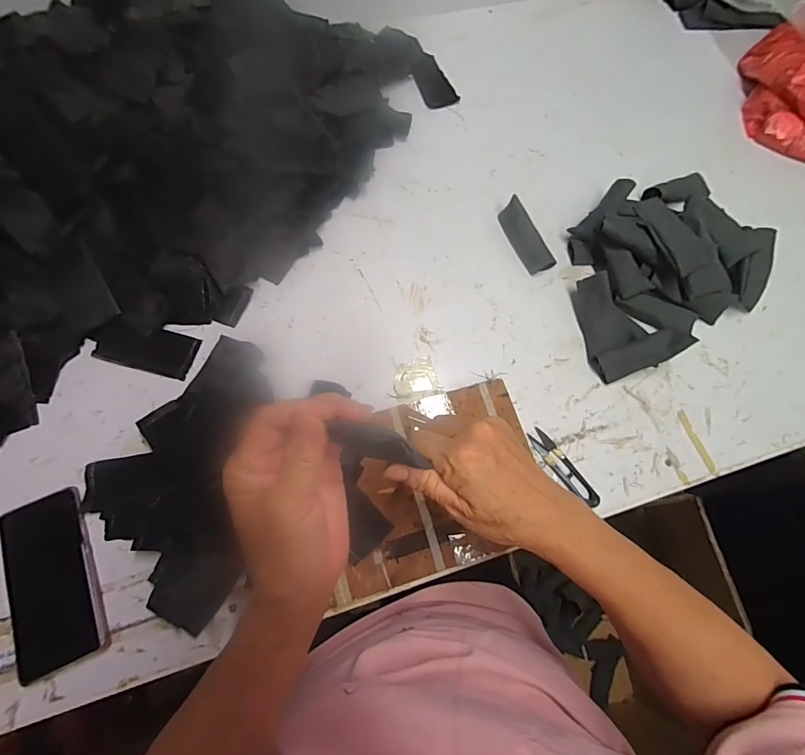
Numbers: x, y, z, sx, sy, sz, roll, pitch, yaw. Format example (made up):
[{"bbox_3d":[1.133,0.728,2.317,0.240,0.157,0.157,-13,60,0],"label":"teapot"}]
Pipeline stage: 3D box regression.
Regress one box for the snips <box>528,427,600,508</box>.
[{"bbox_3d":[0.180,0.101,0.466,0.021,0.009,0.101,-31,73,-12],"label":"snips"}]

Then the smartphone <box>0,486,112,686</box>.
[{"bbox_3d":[-0.340,0.195,0.403,0.076,0.013,0.157,-23,71,-9],"label":"smartphone"}]

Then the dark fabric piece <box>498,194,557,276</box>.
[{"bbox_3d":[0.167,-0.191,0.558,0.036,0.033,0.100,-24,72,-10],"label":"dark fabric piece"}]

